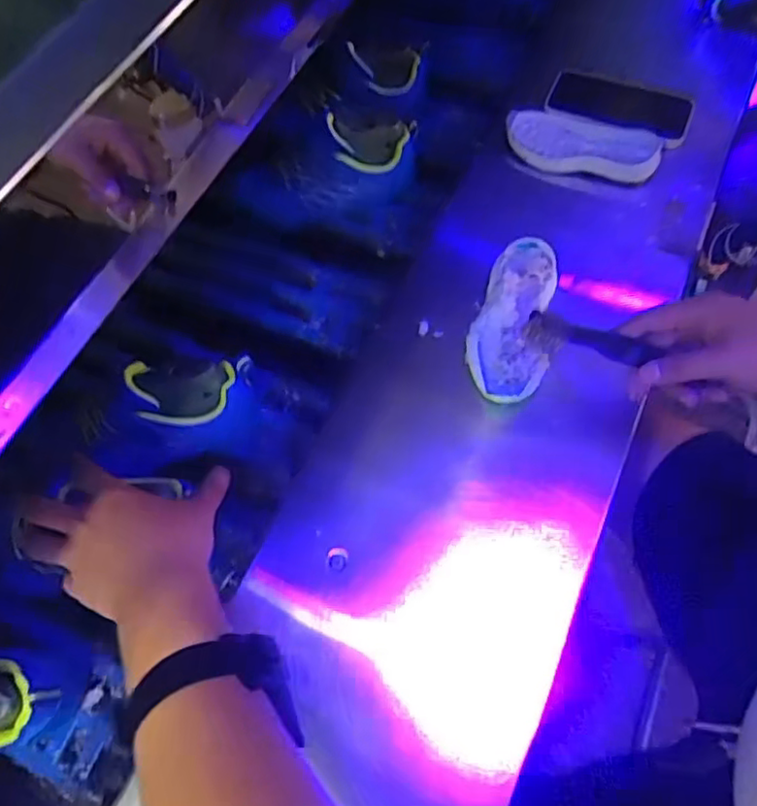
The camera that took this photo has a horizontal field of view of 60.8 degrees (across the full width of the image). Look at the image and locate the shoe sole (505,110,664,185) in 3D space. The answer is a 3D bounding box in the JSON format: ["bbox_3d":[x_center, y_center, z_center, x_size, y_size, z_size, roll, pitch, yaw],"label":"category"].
[{"bbox_3d":[0.215,-0.274,0.682,0.156,0.020,0.072,10,63,9],"label":"shoe sole"}]

